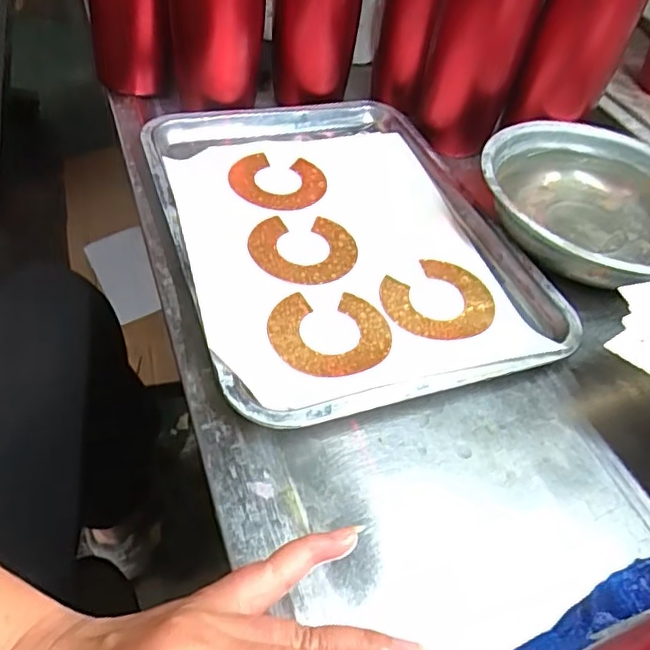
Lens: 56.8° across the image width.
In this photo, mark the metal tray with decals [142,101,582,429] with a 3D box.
[{"bbox_3d":[0.011,-0.082,0.480,0.258,0.036,0.342,-14,52,-16],"label":"metal tray with decals"}]

